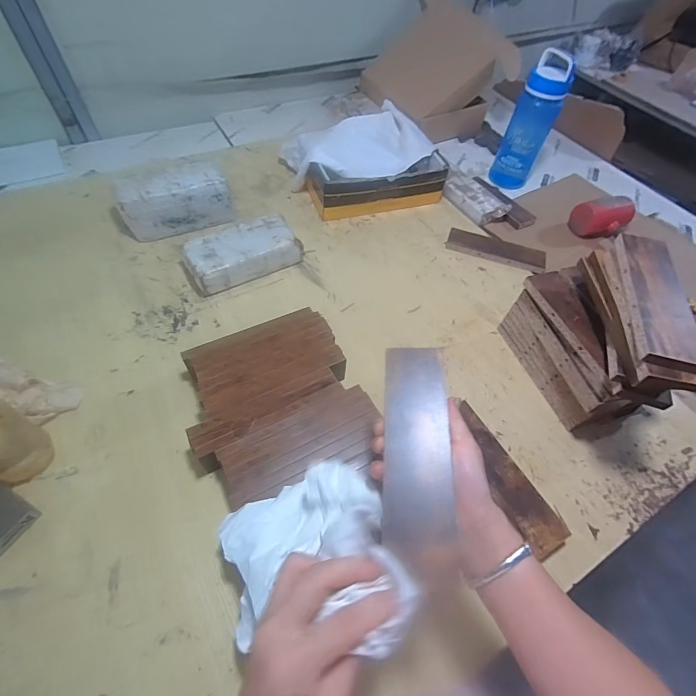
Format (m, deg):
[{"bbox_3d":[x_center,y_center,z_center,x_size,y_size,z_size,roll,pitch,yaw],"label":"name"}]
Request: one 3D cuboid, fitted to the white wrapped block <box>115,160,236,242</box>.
[{"bbox_3d":[-0.356,-0.306,0.774,0.219,0.106,0.098,-22,60,-18],"label":"white wrapped block"}]

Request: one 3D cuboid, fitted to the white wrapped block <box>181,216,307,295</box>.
[{"bbox_3d":[-0.204,-0.184,0.730,0.214,0.064,0.109,-23,60,-19],"label":"white wrapped block"}]

